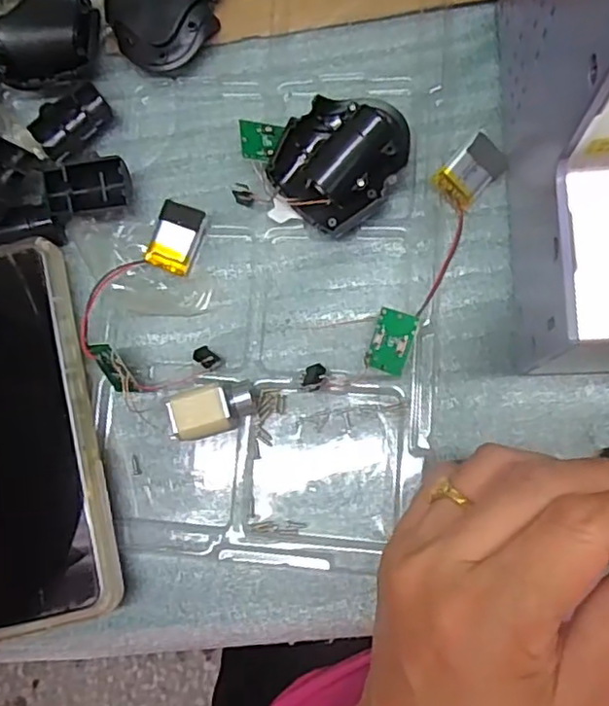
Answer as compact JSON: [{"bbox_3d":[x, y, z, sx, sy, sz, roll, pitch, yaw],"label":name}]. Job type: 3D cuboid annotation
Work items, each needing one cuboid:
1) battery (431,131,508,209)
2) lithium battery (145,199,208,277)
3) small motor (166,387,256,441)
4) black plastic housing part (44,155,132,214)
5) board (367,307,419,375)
[{"bbox_3d":[0.072,-0.078,0.269,0.031,0.004,0.020,-46,105,1],"label":"battery"},{"bbox_3d":[-0.058,-0.052,0.283,0.020,0.009,0.031,17,84,10],"label":"lithium battery"},{"bbox_3d":[-0.038,0.025,0.266,0.035,0.015,0.019,-15,80,6],"label":"small motor"},{"bbox_3d":[-0.097,-0.075,0.286,0.040,0.016,0.020,-6,81,7],"label":"black plastic housing part"},{"bbox_3d":[0.036,-0.005,0.260,0.017,0.004,0.026,21,97,24],"label":"board"}]

